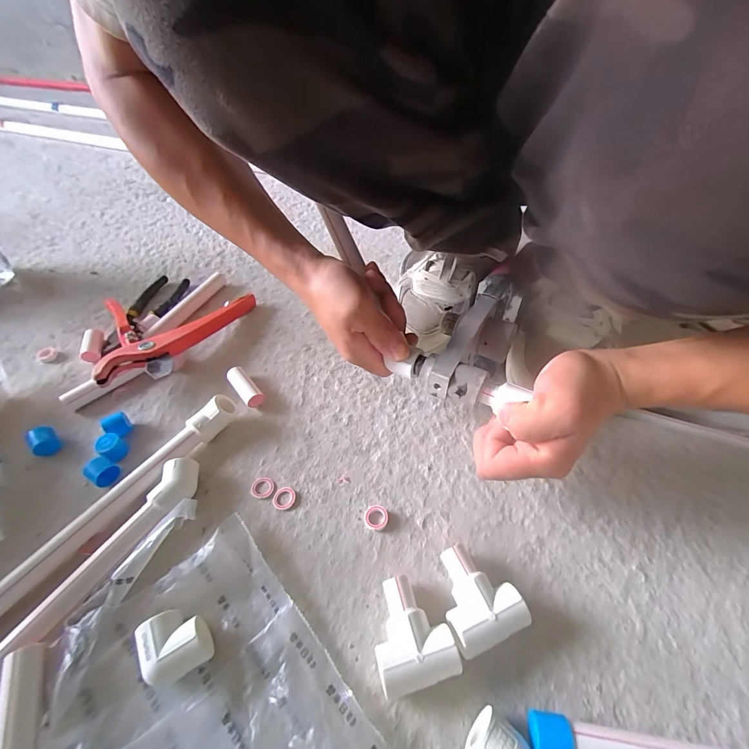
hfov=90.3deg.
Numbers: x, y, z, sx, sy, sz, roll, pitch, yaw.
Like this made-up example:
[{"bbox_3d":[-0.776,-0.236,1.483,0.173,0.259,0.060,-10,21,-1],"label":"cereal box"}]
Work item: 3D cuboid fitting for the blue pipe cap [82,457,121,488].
[{"bbox_3d":[-0.256,0.093,0.352,0.021,0.026,0.022,-1,50,1],"label":"blue pipe cap"}]

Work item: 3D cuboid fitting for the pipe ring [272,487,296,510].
[{"bbox_3d":[-0.084,0.114,0.345,0.020,0.004,0.022,-1,50,1],"label":"pipe ring"}]

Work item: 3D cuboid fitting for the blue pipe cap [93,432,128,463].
[{"bbox_3d":[-0.260,0.073,0.369,0.026,0.024,0.023,27,55,22],"label":"blue pipe cap"}]

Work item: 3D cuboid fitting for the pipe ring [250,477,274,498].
[{"bbox_3d":[-0.106,0.106,0.351,0.021,0.004,0.021,-1,50,1],"label":"pipe ring"}]

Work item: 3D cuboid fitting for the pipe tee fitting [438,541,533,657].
[{"bbox_3d":[0.074,0.166,0.281,0.055,0.031,0.065,-18,52,-14],"label":"pipe tee fitting"}]

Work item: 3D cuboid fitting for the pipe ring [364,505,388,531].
[{"bbox_3d":[0.001,0.128,0.332,0.021,0.005,0.022,-1,50,1],"label":"pipe ring"}]

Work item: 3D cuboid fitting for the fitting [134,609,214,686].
[{"bbox_3d":[-0.137,0.188,0.262,0.043,0.028,0.039,-25,53,-18],"label":"fitting"}]

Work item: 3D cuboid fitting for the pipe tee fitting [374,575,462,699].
[{"bbox_3d":[0.025,0.183,0.267,0.052,0.030,0.065,-13,50,-9],"label":"pipe tee fitting"}]

